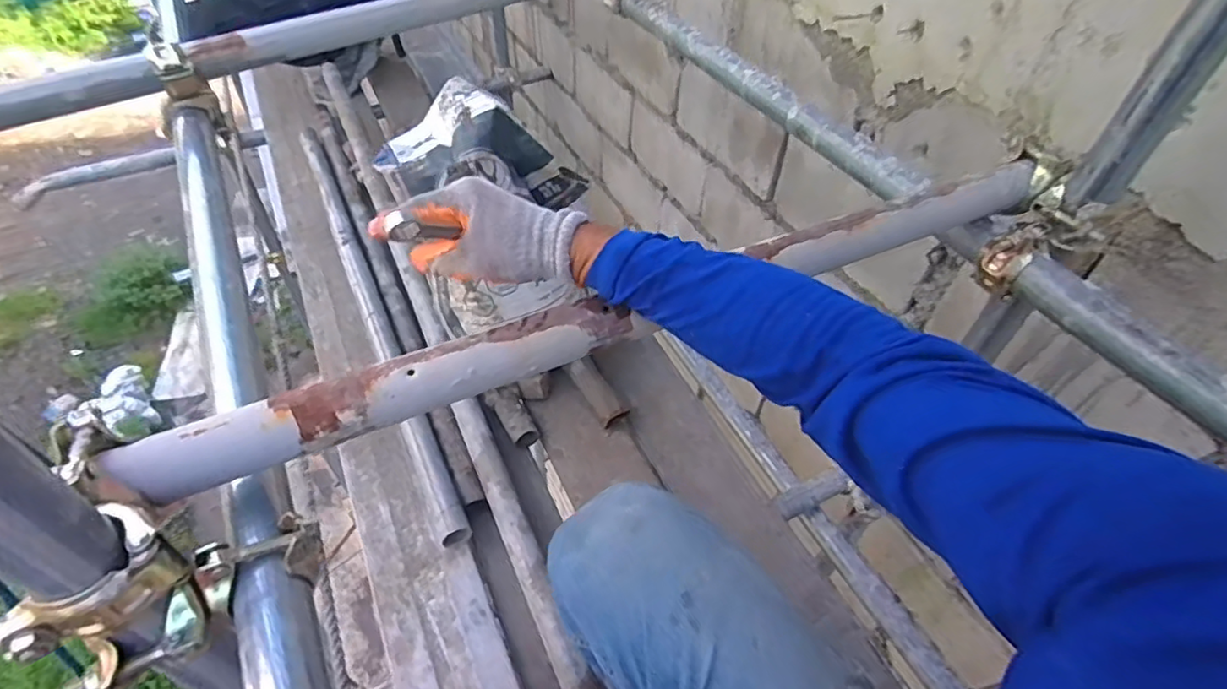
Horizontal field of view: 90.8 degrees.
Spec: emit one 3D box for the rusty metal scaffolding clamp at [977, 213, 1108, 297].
[{"bbox_3d":[0.447,-0.103,0.649,0.106,0.068,0.058,-32,46,21],"label":"rusty metal scaffolding clamp"}]

